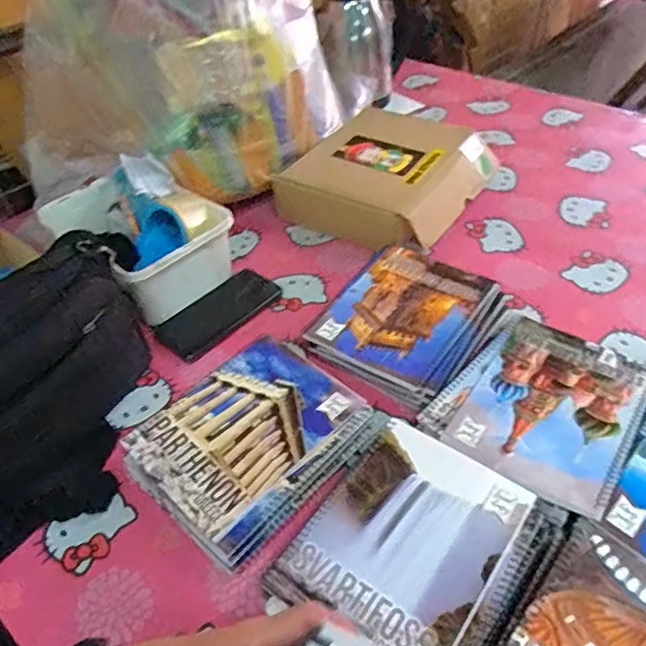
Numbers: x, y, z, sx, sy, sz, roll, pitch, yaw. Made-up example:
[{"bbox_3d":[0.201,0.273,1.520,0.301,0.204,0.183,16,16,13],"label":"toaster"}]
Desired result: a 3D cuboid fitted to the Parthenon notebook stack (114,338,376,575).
[{"bbox_3d":[-0.070,0.119,0.579,0.166,0.048,0.207,31,55,30],"label":"Parthenon notebook stack"}]

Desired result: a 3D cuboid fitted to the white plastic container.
[{"bbox_3d":[-0.200,-0.076,0.748,0.109,0.109,0.172,27,53,28],"label":"white plastic container"}]

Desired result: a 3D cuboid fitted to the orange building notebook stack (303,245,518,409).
[{"bbox_3d":[0.106,0.003,0.681,0.182,0.045,0.203,25,52,26],"label":"orange building notebook stack"}]

